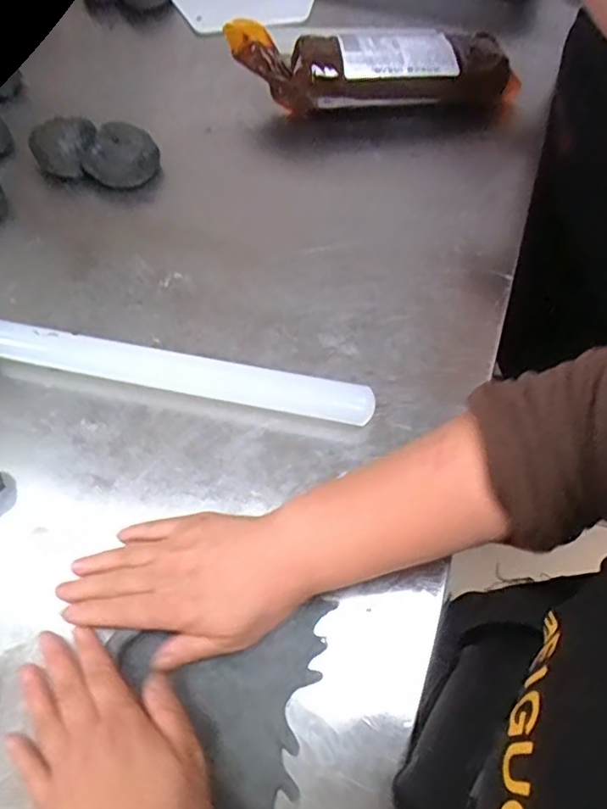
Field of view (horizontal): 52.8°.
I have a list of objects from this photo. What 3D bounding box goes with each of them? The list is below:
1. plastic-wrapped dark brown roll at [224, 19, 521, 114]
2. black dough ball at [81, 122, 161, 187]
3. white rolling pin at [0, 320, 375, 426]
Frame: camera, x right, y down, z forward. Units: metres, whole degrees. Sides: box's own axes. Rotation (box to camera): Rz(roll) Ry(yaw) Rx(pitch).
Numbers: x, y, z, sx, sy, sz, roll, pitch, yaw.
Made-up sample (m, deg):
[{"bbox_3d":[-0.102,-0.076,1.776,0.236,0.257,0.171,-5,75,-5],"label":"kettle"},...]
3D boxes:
[{"bbox_3d":[0.073,-0.352,0.637,0.290,0.058,0.092,-1,62,0],"label":"plastic-wrapped dark brown roll"},{"bbox_3d":[-0.175,-0.240,0.597,0.064,0.031,0.059,0,62,1],"label":"black dough ball"},{"bbox_3d":[-0.102,-0.027,0.490,0.313,0.027,0.030,11,63,6],"label":"white rolling pin"}]

